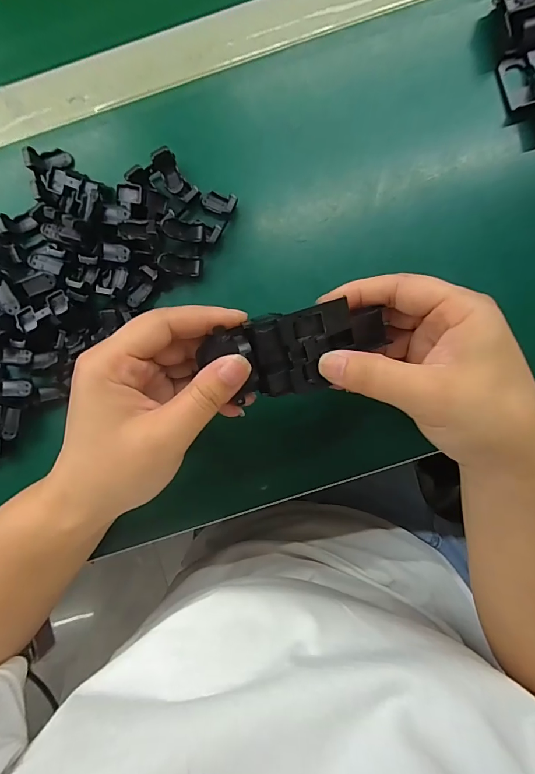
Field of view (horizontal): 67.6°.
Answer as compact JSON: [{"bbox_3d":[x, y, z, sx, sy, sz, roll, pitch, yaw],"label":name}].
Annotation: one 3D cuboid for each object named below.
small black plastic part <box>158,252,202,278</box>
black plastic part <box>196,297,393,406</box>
[{"bbox_3d":[-0.058,-0.082,0.269,0.030,0.006,0.013,1,90,-28],"label":"small black plastic part"},{"bbox_3d":[0.016,-0.018,0.210,0.097,0.025,0.039,-13,89,-1],"label":"black plastic part"}]

